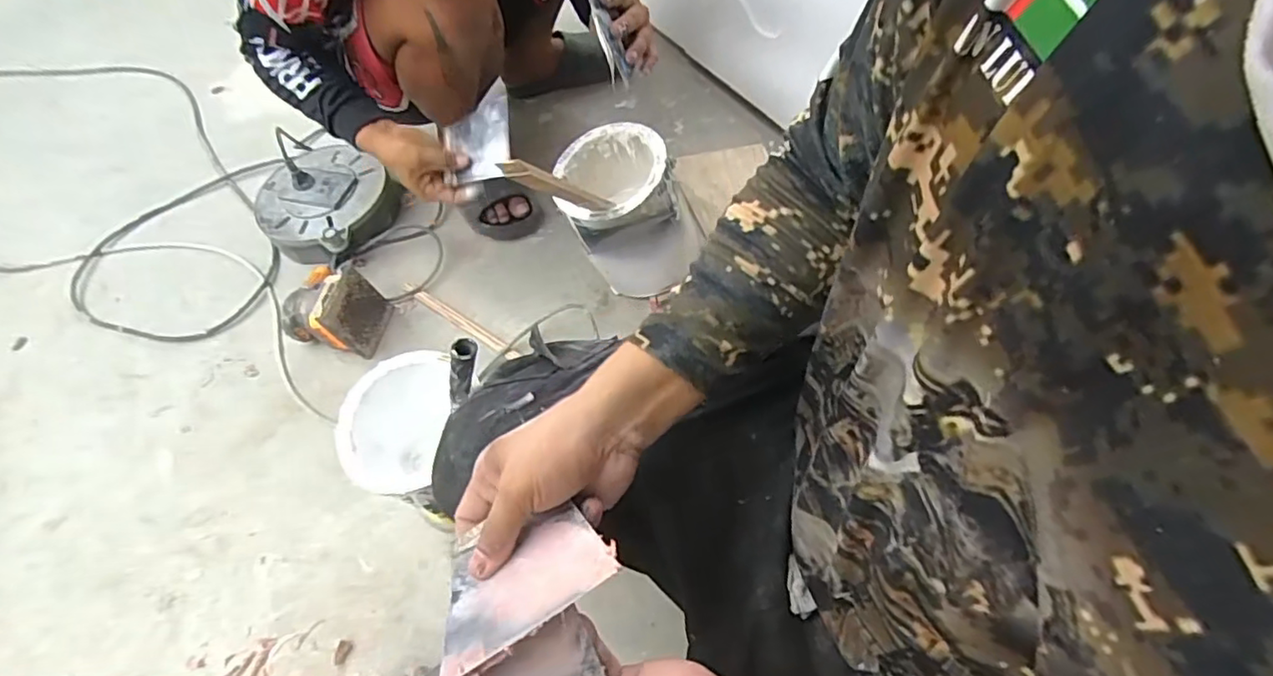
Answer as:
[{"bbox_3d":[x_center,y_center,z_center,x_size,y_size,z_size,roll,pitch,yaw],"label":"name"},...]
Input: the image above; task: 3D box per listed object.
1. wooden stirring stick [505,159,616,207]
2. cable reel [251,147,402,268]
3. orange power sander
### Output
[{"bbox_3d":[-0.084,-0.169,0.693,0.023,0.222,0.021,29,103,18],"label":"wooden stirring stick"},{"bbox_3d":[-0.551,-0.237,1.096,0.222,0.091,0.223,-4,59,6],"label":"cable reel"},{"bbox_3d":[-0.477,-0.045,0.961,0.146,0.111,0.114,16,62,15],"label":"orange power sander"}]

